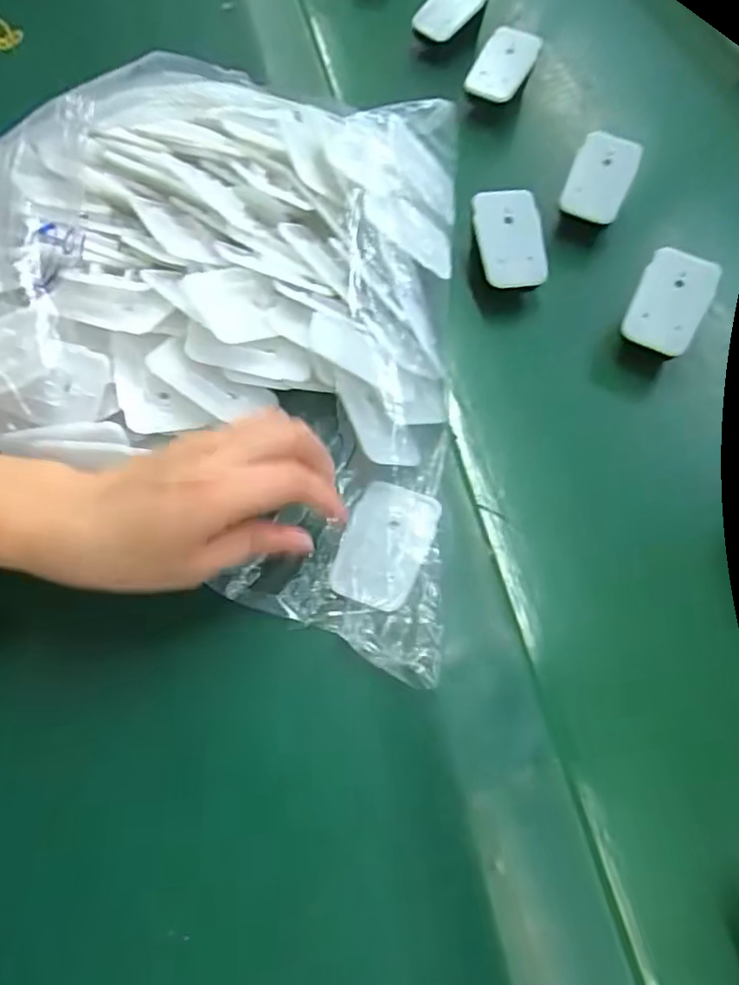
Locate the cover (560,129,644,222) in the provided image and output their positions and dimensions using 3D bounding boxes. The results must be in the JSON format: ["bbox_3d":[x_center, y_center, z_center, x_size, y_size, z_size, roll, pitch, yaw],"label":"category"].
[{"bbox_3d":[0.163,-0.223,0.431,0.042,0.054,0.008,20,23,-2],"label":"cover"}]

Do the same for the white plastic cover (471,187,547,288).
[{"bbox_3d":[0.092,-0.168,0.401,0.041,0.011,0.063,-8,88,13],"label":"white plastic cover"}]

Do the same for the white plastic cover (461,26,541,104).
[{"bbox_3d":[0.108,-0.342,0.488,0.041,0.056,0.013,24,28,-26],"label":"white plastic cover"}]

